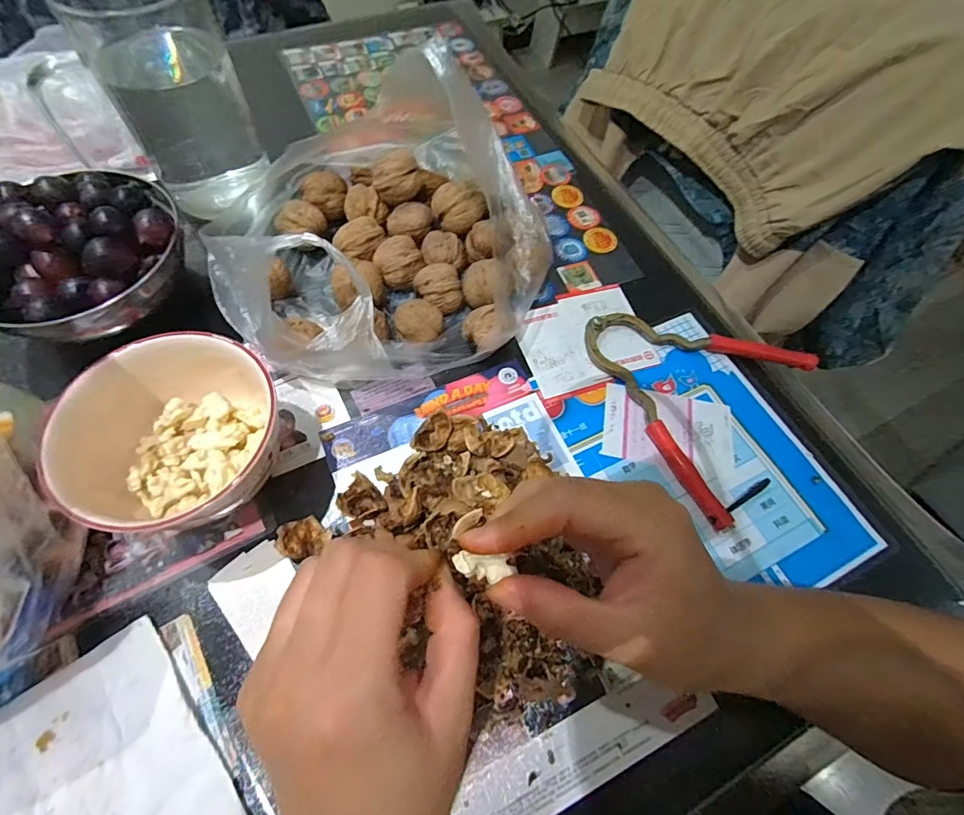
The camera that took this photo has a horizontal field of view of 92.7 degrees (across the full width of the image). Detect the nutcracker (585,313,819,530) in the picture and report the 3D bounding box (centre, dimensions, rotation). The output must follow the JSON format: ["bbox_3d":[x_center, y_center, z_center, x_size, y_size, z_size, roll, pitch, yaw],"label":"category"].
[{"bbox_3d":[0.178,-0.018,0.346,0.146,0.017,0.170,-21,65,-15],"label":"nutcracker"}]

